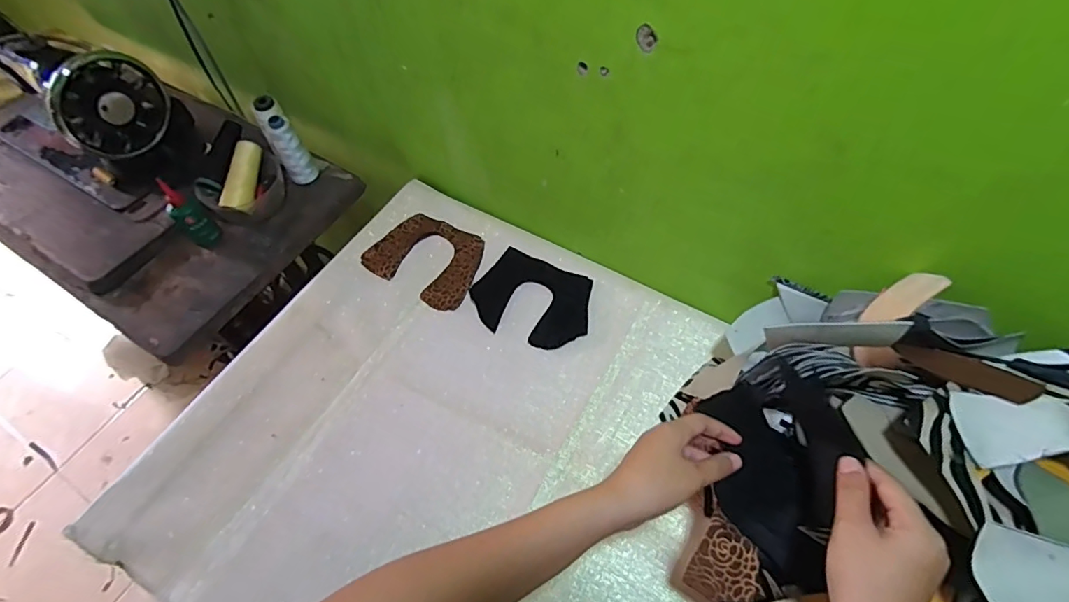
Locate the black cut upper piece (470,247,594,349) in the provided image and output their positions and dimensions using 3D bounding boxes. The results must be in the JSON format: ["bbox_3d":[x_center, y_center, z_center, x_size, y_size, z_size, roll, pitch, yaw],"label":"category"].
[{"bbox_3d":[-0.002,-0.003,0.709,0.162,0.006,0.123,22,63,16],"label":"black cut upper piece"}]

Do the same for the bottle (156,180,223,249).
[{"bbox_3d":[-0.504,-0.125,0.754,0.042,0.102,0.043,38,66,23],"label":"bottle"}]

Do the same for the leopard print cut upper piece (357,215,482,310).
[{"bbox_3d":[-0.151,-0.063,0.750,0.157,0.007,0.125,29,65,13],"label":"leopard print cut upper piece"}]

